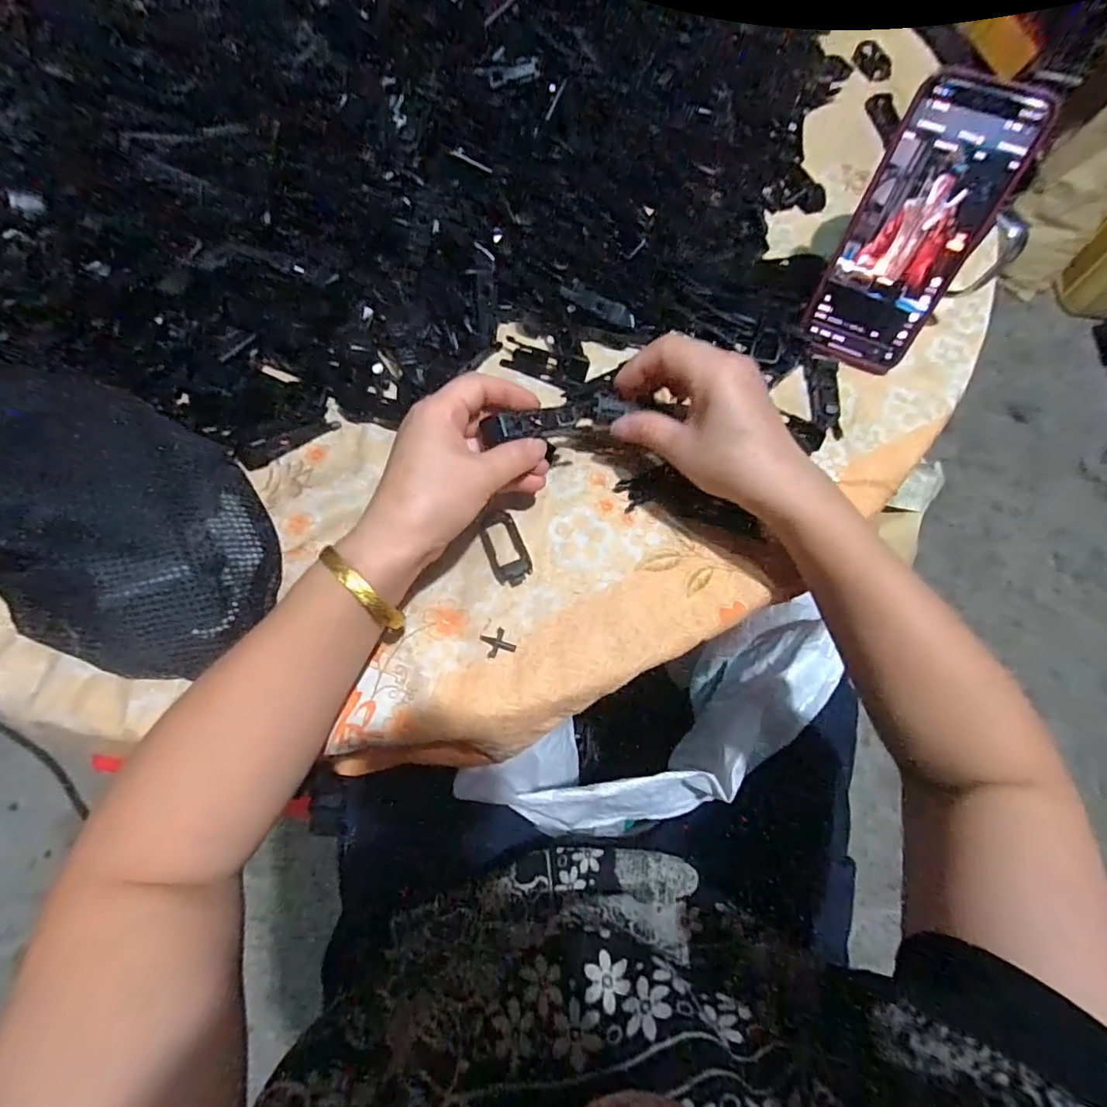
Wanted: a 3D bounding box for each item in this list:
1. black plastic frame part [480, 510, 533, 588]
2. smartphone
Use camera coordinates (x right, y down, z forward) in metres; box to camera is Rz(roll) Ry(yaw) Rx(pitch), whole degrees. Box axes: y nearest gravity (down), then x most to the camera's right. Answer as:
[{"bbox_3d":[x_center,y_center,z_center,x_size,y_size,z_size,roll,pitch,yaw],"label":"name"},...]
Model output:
[{"bbox_3d":[-0.031,-0.003,0.343,0.024,0.010,0.049,-21,70,-7],"label":"black plastic frame part"},{"bbox_3d":[0.236,-0.208,0.351,0.076,0.160,0.011,25,38,10],"label":"smartphone"}]

